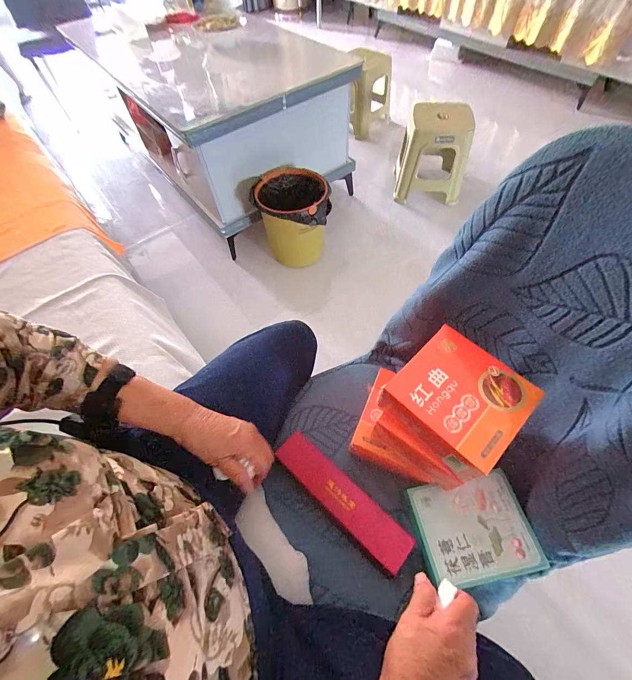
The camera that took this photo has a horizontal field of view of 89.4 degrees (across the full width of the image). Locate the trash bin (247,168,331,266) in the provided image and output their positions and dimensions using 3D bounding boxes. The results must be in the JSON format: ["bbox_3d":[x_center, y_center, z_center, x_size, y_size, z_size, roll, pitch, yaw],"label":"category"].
[{"bbox_3d":[-0.088,-0.453,1.281,0.273,0.332,0.273,-9,59,-3],"label":"trash bin"}]

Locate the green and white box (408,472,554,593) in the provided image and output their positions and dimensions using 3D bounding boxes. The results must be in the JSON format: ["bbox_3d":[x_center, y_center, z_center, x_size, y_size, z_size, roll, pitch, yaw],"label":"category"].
[{"bbox_3d":[0.202,0.242,0.413,0.135,0.020,0.112,-9,59,-3],"label":"green and white box"}]

